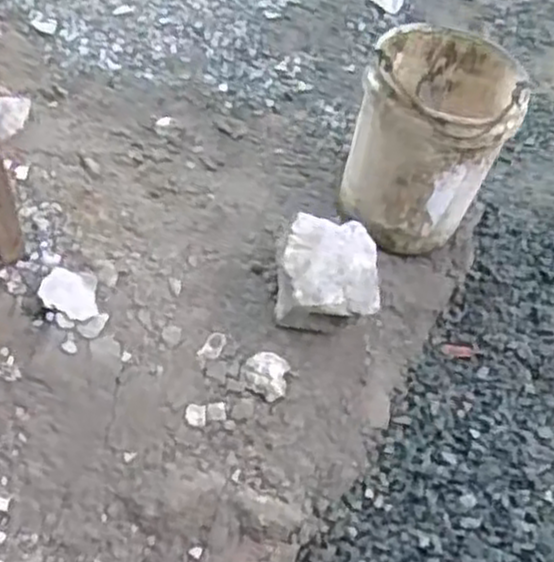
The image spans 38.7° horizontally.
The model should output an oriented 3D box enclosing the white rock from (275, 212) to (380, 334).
[{"bbox_3d":[0.085,-0.016,1.500,0.180,0.124,0.204,7,65,-17],"label":"white rock"}]

